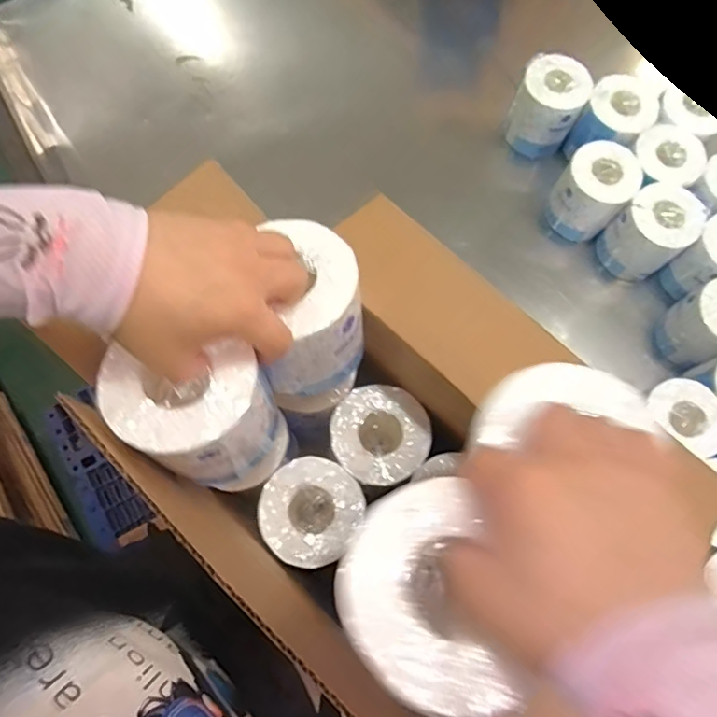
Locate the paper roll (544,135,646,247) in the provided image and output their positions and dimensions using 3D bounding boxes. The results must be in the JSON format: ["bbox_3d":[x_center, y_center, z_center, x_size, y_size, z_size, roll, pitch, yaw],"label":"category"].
[{"bbox_3d":[0.343,-0.244,0.786,0.095,0.115,0.095,0,75,-1],"label":"paper roll"}]

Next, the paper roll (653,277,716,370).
[{"bbox_3d":[0.487,-0.047,0.731,0.086,0.117,0.093,0,75,-1],"label":"paper roll"}]

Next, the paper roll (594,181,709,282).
[{"bbox_3d":[0.420,-0.181,0.768,0.095,0.113,0.096,0,75,-1],"label":"paper roll"}]

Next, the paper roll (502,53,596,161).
[{"bbox_3d":[0.292,-0.388,0.821,0.094,0.112,0.092,0,75,-1],"label":"paper roll"}]

